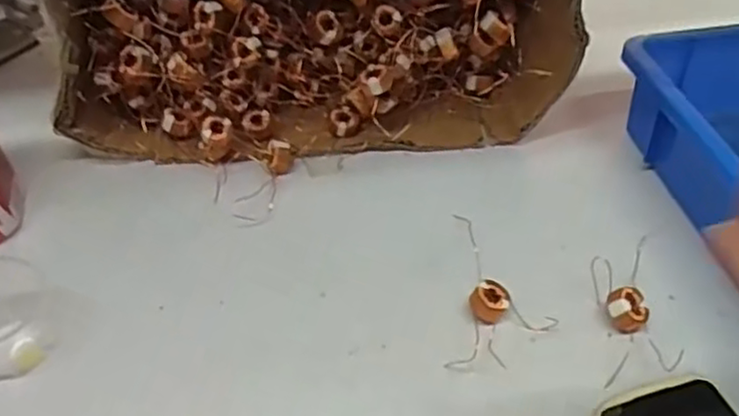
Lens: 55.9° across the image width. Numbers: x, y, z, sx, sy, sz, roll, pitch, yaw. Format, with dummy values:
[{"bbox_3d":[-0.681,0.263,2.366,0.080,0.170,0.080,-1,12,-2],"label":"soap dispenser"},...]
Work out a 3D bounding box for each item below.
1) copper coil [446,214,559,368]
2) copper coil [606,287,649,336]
[{"bbox_3d":[0.085,0.053,0.442,0.062,0.020,0.104,6,43,10],"label":"copper coil"},{"bbox_3d":[0.159,0.064,0.430,0.025,0.021,0.023,-2,43,2],"label":"copper coil"}]

